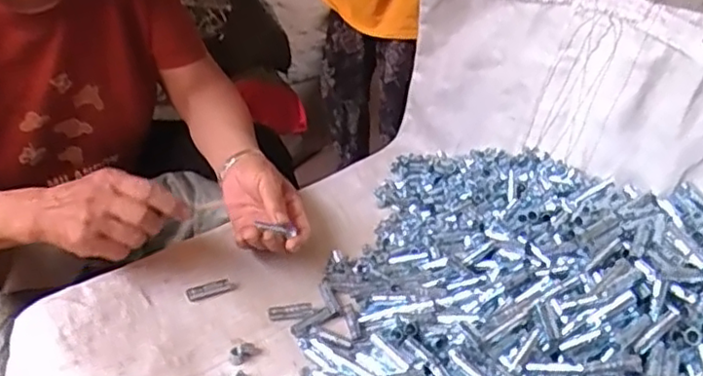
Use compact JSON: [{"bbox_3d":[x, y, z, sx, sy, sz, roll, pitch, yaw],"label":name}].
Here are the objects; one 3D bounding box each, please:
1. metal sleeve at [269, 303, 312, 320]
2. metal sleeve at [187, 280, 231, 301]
[{"bbox_3d":[-0.057,0.116,0.619,0.041,0.009,0.011,-6,35,-20],"label":"metal sleeve"},{"bbox_3d":[-0.138,0.098,0.637,0.040,0.008,0.012,-12,38,-27],"label":"metal sleeve"}]

